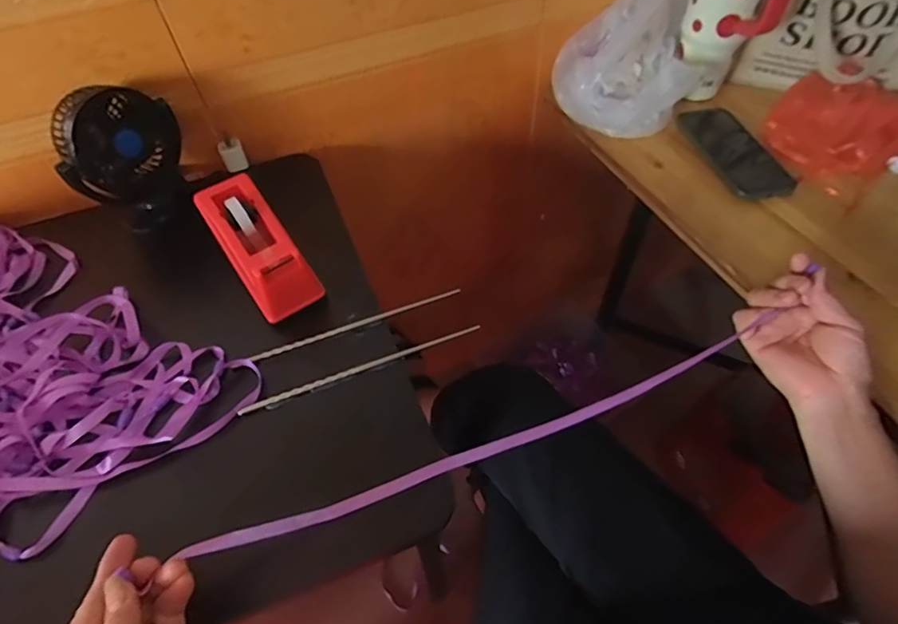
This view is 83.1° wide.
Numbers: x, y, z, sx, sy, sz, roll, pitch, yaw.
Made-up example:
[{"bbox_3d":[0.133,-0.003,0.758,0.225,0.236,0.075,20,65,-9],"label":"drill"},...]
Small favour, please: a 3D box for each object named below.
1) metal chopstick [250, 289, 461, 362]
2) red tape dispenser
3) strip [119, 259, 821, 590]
[{"bbox_3d":[-0.084,0.011,0.479,0.201,0.009,0.007,-20,56,-12],"label":"metal chopstick"},{"bbox_3d":[-0.190,-0.069,0.498,0.060,0.061,0.151,-33,59,-20],"label":"red tape dispenser"},{"bbox_3d":[0.037,0.105,0.402,0.445,0.045,0.010,-18,55,-14],"label":"strip"}]

